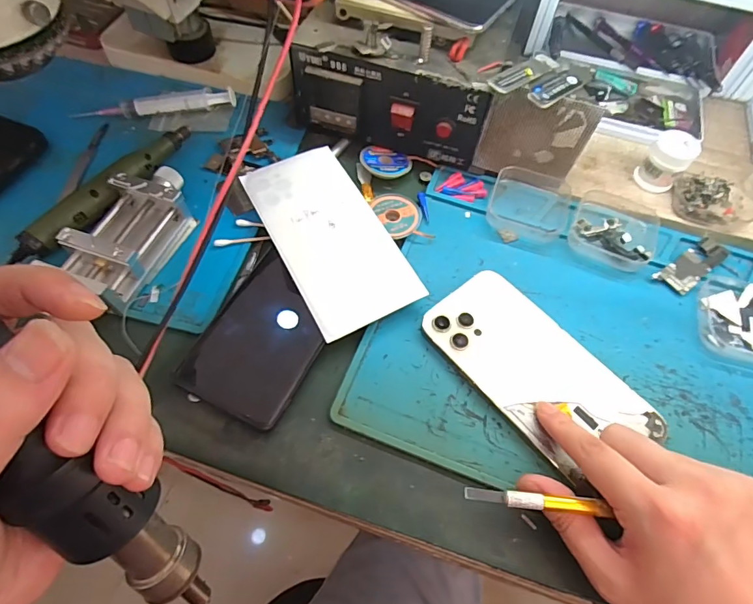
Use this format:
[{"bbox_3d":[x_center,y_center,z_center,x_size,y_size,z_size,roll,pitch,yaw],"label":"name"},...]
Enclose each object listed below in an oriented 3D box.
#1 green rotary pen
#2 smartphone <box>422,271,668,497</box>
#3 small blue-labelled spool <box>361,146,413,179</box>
[{"bbox_3d":[-0.209,-0.092,0.344,0.025,0.024,0.167,31,65,15],"label":"green rotary pen"},{"bbox_3d":[0.106,0.045,0.295,0.077,0.006,0.150,-36,68,-19],"label":"smartphone"},{"bbox_3d":[0.009,-0.123,0.387,0.045,0.014,0.036,1,61,-1],"label":"small blue-labelled spool"}]

